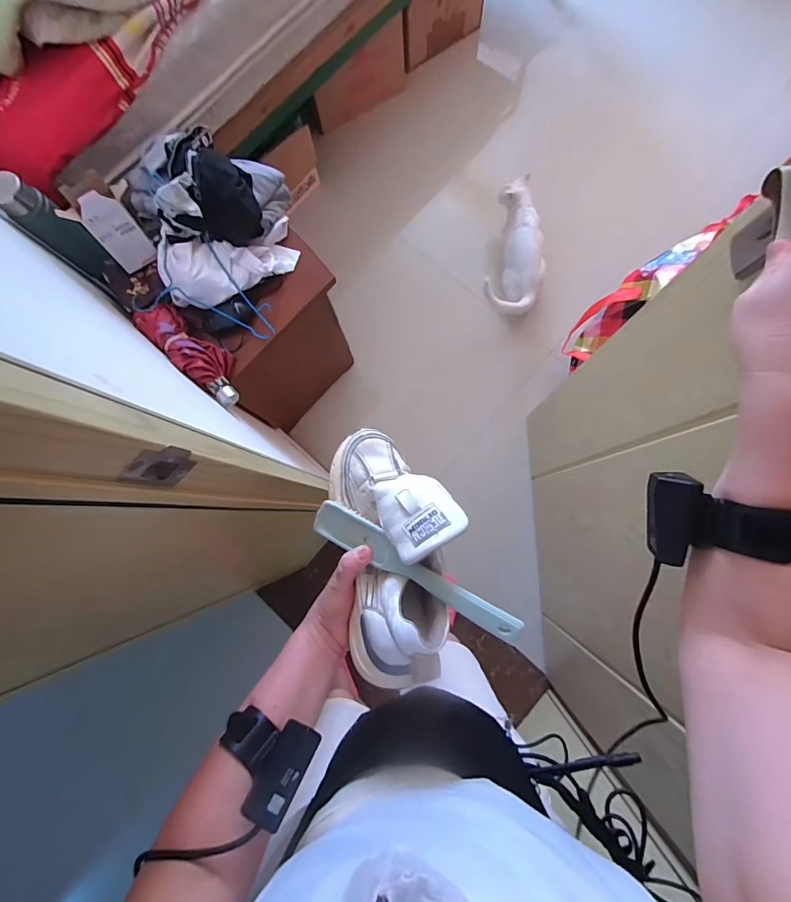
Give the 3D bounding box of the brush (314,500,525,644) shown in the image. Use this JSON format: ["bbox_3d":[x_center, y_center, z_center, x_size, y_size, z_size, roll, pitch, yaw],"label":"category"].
[{"bbox_3d":[0.014,0.114,0.396,0.224,0.021,0.037,26,79,23],"label":"brush"}]

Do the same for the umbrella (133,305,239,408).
[{"bbox_3d":[-0.420,-0.207,0.838,0.251,0.067,0.086,39,81,8],"label":"umbrella"}]

